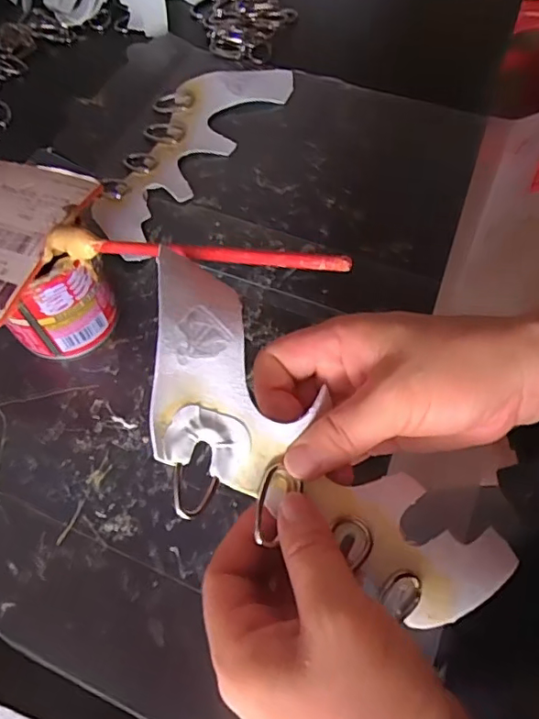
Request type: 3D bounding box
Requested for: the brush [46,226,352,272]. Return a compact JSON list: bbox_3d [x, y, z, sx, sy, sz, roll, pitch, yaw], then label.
[{"bbox_3d":[-0.041,-0.048,0.242,0.156,0.014,0.010,9,60,26],"label":"brush"}]

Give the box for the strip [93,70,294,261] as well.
[{"bbox_3d":[-0.066,-0.162,0.411,0.080,0.006,0.207,26,65,16],"label":"strip"}]

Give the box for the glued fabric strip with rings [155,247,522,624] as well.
[{"bbox_3d":[0.019,0.045,0.230,0.197,0.021,0.080,40,66,-11],"label":"glued fabric strip with rings"}]

